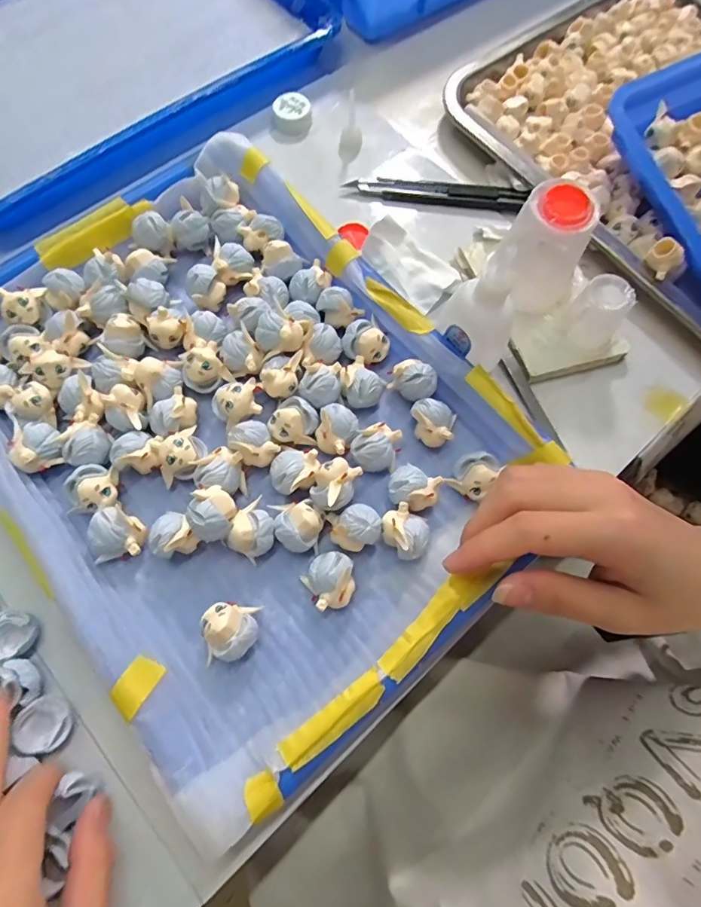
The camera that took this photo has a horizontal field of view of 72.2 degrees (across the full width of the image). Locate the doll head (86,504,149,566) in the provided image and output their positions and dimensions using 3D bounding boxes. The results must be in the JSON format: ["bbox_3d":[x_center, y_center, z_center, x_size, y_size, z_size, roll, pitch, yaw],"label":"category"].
[{"bbox_3d":[-0.123,0.044,0.256,0.025,0.020,0.027,0,72,-1],"label":"doll head"}]

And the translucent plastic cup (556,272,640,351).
[{"bbox_3d":[0.150,-0.086,0.290,0.030,0.038,0.027,42,76,11],"label":"translucent plastic cup"}]

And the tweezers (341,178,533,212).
[{"bbox_3d":[0.063,-0.191,0.353,0.129,0.015,0.018,6,73,1],"label":"tweezers"}]

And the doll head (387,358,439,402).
[{"bbox_3d":[0.039,-0.043,0.288,0.025,0.025,0.021,43,77,12],"label":"doll head"}]

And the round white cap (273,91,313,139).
[{"bbox_3d":[-0.044,-0.260,0.368,0.028,0.013,0.027,0,72,-1],"label":"round white cap"}]

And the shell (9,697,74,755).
[{"bbox_3d":[-0.149,0.132,0.234,0.022,0.010,0.023,0,72,-1],"label":"shell"}]

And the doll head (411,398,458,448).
[{"bbox_3d":[0.047,-0.017,0.283,0.025,0.021,0.026,0,72,-1],"label":"doll head"}]

